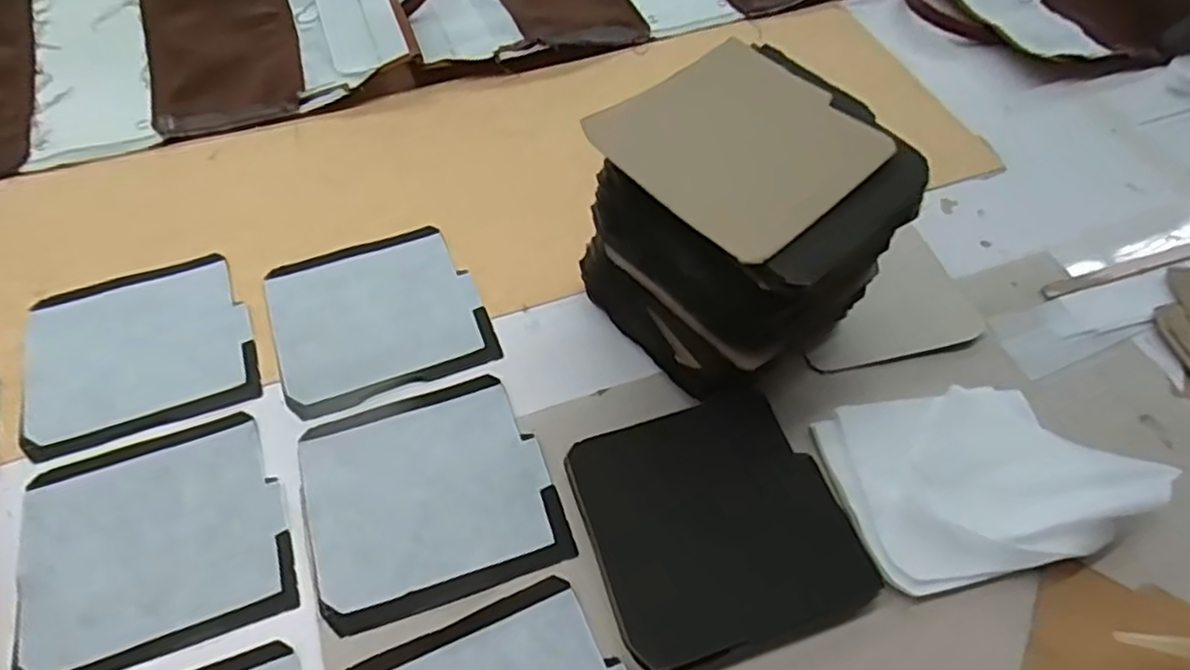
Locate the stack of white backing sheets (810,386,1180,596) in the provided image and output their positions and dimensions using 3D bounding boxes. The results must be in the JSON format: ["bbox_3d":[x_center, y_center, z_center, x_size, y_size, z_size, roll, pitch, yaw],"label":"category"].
[{"bbox_3d":[0.226,0.077,0.404,0.164,0.031,0.110,-9,59,-9],"label":"stack of white backing sheets"}]

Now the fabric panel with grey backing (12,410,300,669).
[{"bbox_3d":[-0.241,0.111,0.384,0.131,0.006,0.125,-17,60,-14],"label":"fabric panel with grey backing"}]

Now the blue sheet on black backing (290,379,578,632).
[{"bbox_3d":[-0.096,0.090,0.403,0.135,0.007,0.126,-17,60,-14],"label":"blue sheet on black backing"}]

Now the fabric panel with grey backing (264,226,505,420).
[{"bbox_3d":[-0.147,-0.016,0.473,0.132,0.004,0.128,-19,61,-15],"label":"fabric panel with grey backing"}]

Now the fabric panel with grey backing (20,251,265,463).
[{"bbox_3d":[-0.293,0.007,0.452,0.132,0.005,0.125,-17,60,-14],"label":"fabric panel with grey backing"}]

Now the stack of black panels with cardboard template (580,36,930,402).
[{"bbox_3d":[0.087,-0.063,0.429,0.143,0.143,0.145,-34,66,-22],"label":"stack of black panels with cardboard template"}]

